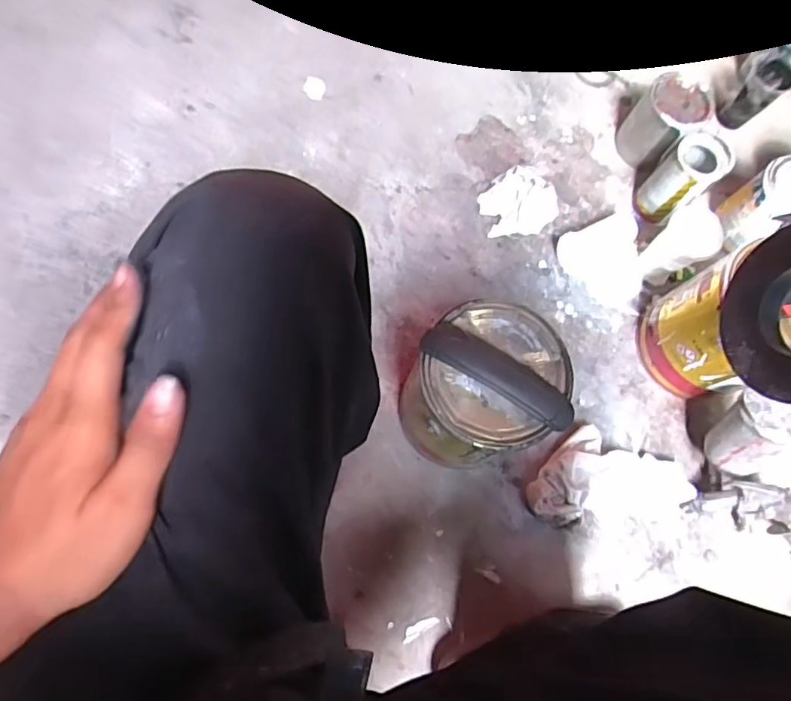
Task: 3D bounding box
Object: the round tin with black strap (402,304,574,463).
[{"bbox_3d":[0.092,0.050,0.695,0.181,0.202,0.161,-23,78,-11],"label":"round tin with black strap"}]

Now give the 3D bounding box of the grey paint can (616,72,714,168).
[{"bbox_3d":[0.427,-0.364,0.911,0.095,0.119,0.101,1,75,-5],"label":"grey paint can"}]

